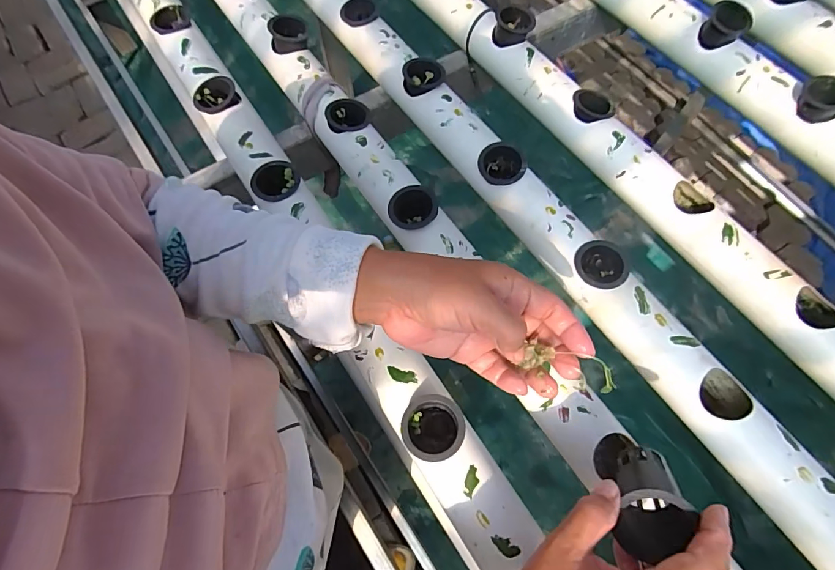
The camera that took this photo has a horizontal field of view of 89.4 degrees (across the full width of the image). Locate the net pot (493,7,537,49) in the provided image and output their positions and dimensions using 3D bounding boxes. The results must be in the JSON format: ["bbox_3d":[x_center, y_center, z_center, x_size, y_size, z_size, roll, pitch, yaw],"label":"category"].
[{"bbox_3d":[0.120,-0.331,0.539,0.045,0.031,0.045,1,68,-1],"label":"net pot"}]

